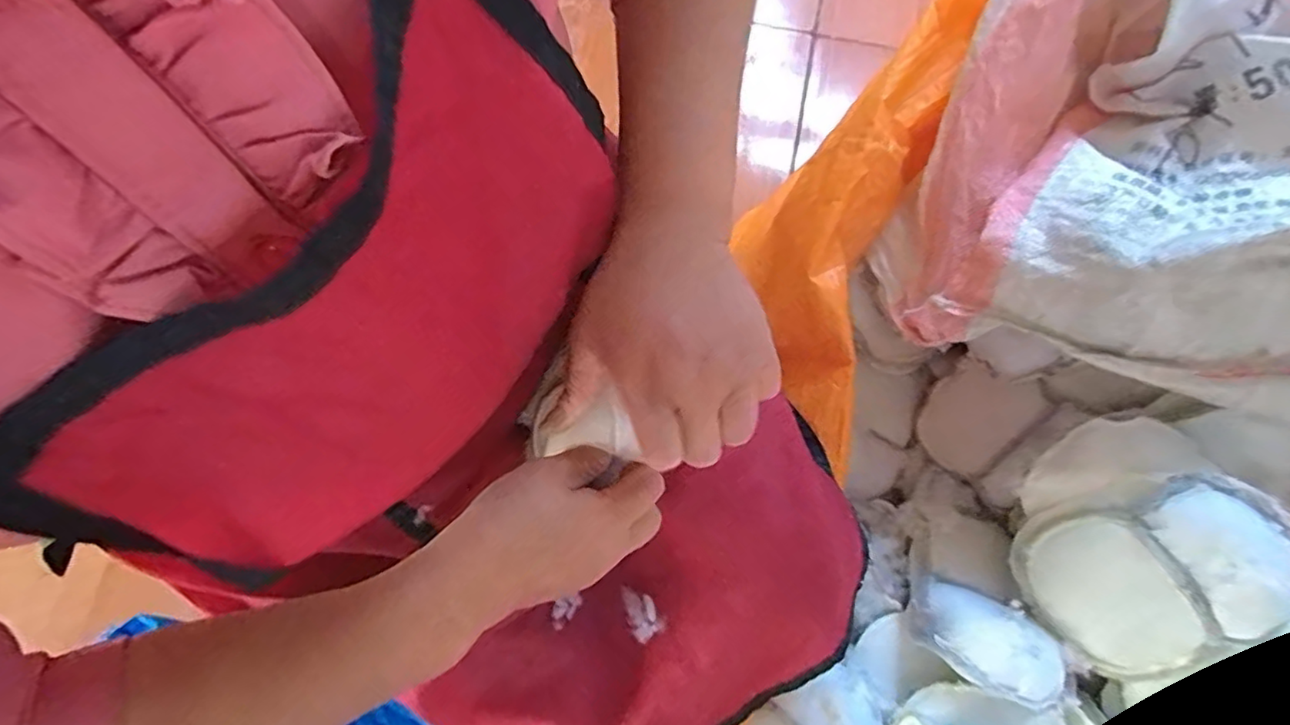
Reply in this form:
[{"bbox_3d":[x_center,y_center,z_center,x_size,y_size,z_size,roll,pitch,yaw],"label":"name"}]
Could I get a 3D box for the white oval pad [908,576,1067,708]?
[{"bbox_3d":[0.295,0.242,0.511,0.113,0.060,0.070,33,77,8],"label":"white oval pad"}]

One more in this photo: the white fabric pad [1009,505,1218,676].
[{"bbox_3d":[0.372,0.185,0.479,0.111,0.019,0.133,-35,79,35],"label":"white fabric pad"}]

